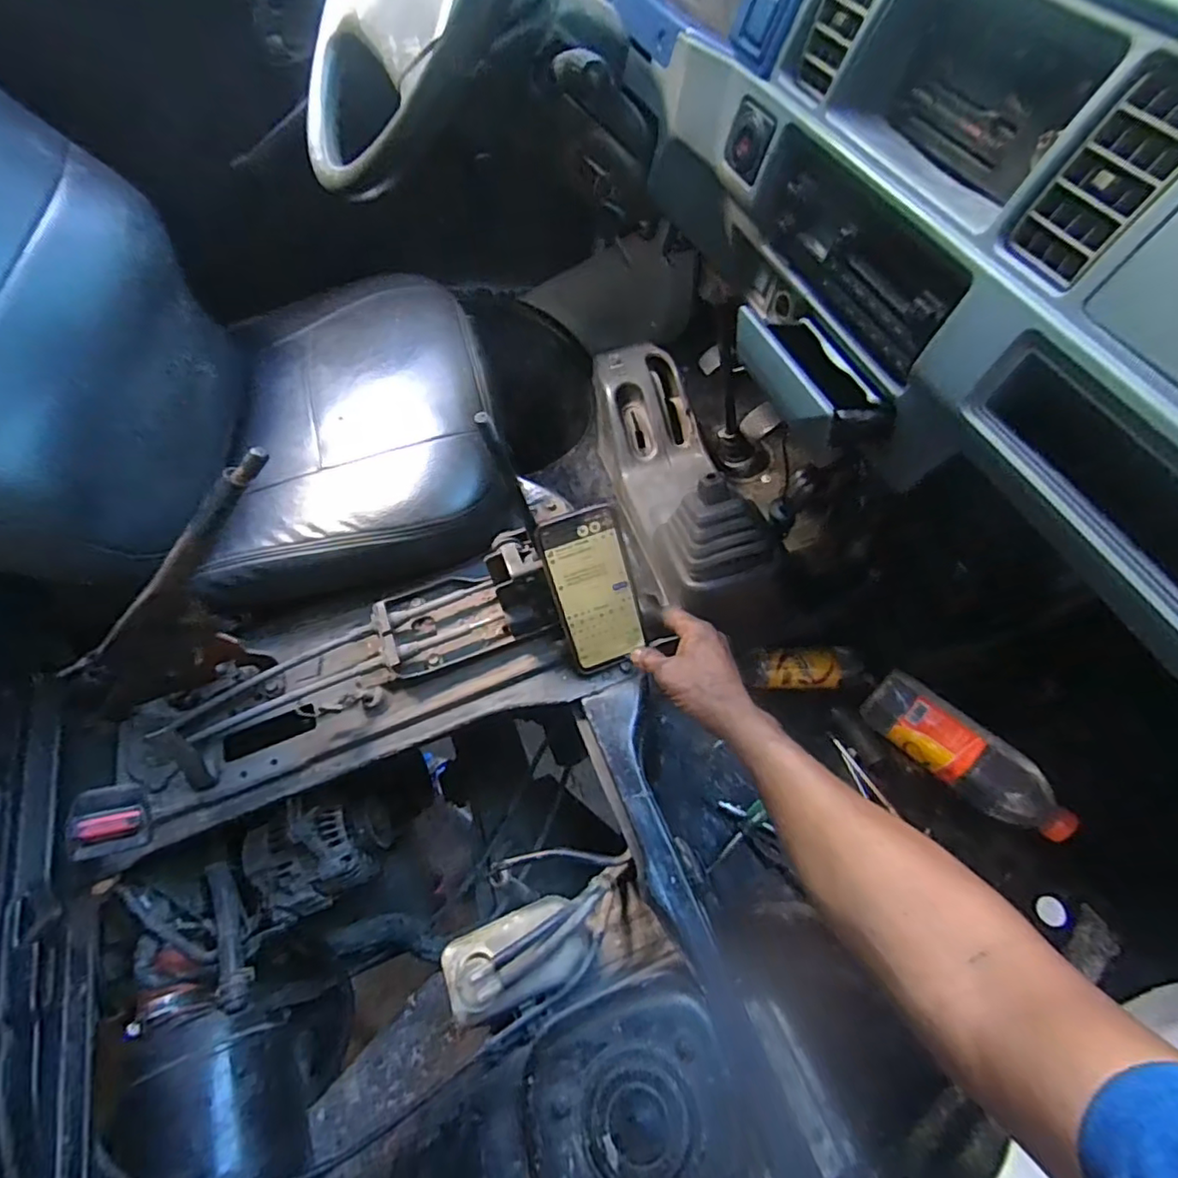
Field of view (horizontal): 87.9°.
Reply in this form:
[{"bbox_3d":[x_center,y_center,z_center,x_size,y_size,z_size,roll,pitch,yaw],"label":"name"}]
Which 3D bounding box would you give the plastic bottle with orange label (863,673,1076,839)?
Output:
[{"bbox_3d":[0.461,0.211,0.760,0.077,0.065,0.248,-37,66,-18],"label":"plastic bottle with orange label"}]

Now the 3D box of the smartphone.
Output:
[{"bbox_3d":[0.005,0.004,0.589,0.077,0.162,0.013,-18,23,-9],"label":"smartphone"}]

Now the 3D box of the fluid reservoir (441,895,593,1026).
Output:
[{"bbox_3d":[-0.070,0.362,0.600,0.139,0.071,0.078,-22,62,-11],"label":"fluid reservoir"}]

